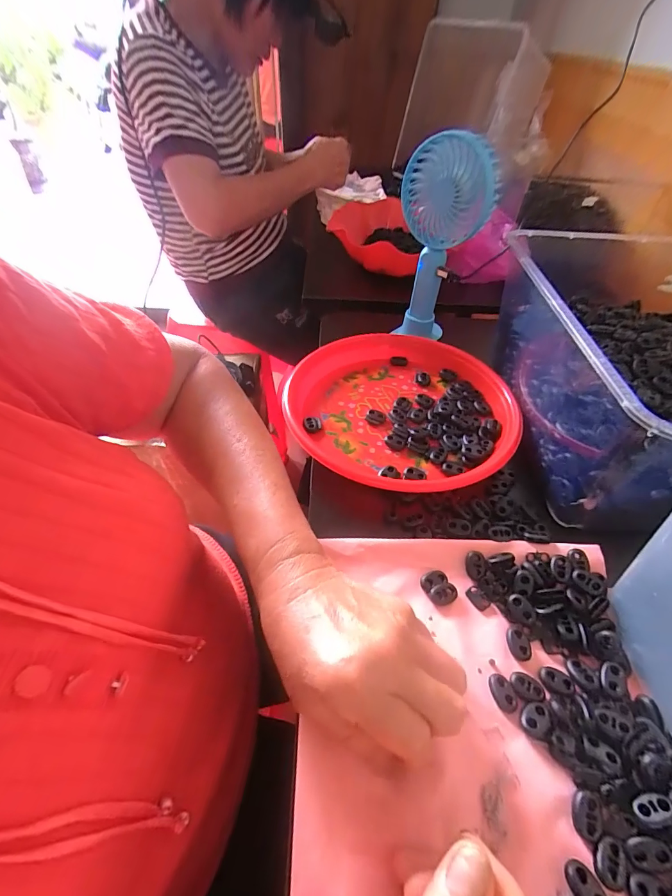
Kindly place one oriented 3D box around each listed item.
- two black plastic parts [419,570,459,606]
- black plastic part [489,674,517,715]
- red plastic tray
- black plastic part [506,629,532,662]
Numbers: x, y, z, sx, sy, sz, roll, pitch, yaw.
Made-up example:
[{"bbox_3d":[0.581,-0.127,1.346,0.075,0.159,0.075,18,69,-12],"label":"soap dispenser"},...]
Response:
[{"bbox_3d":[0.079,0.108,0.292,0.021,0.005,0.026,-22,52,-16],"label":"two black plastic parts"},{"bbox_3d":[0.108,0.159,0.246,0.013,0.006,0.021,-12,50,-8],"label":"black plastic part"},{"bbox_3d":[0.071,-0.043,0.411,0.240,0.032,0.231,-10,50,-7],"label":"red plastic tray"},{"bbox_3d":[0.129,0.138,0.267,0.014,0.006,0.021,-6,49,-3],"label":"black plastic part"}]

